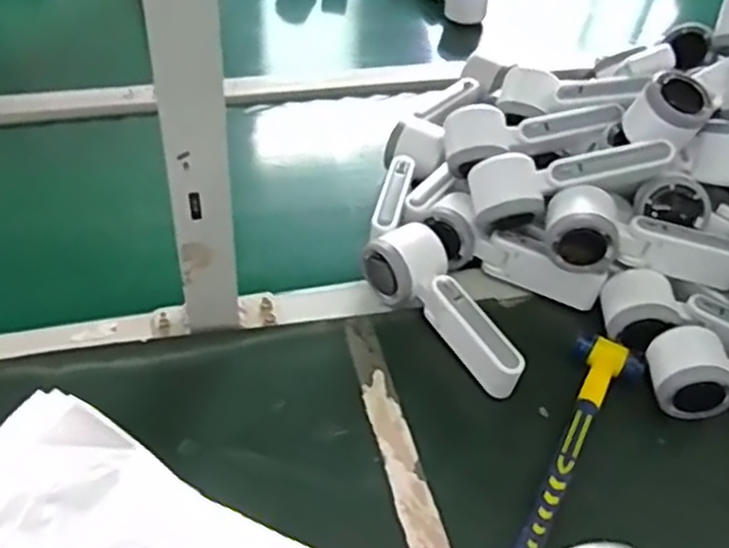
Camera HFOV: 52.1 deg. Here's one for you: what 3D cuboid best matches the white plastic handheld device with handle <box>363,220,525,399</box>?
[{"bbox_3d":[0.071,0.025,0.609,0.048,0.050,0.161,-30,57,-30],"label":"white plastic handheld device with handle"}]

